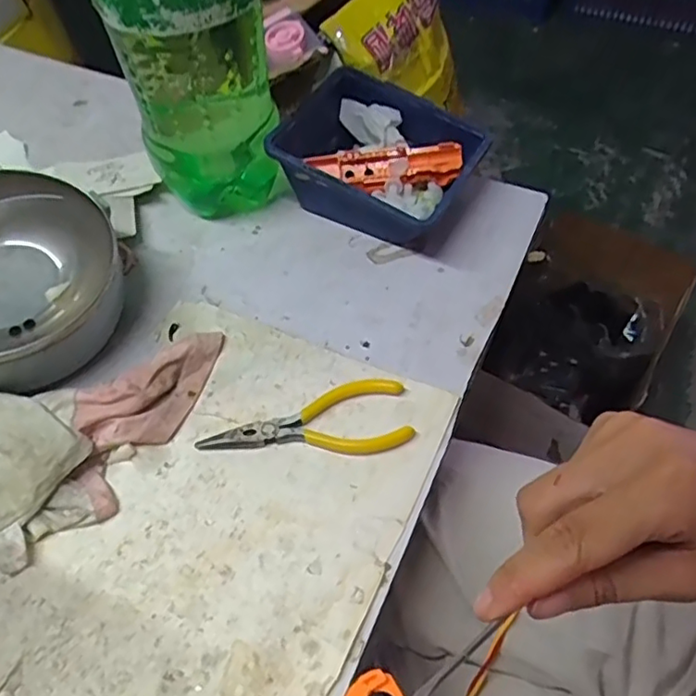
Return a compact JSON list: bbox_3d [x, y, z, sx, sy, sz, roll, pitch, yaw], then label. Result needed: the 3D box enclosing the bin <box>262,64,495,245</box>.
[{"bbox_3d":[0.025,-0.141,0.483,0.137,0.067,0.117,25,61,19],"label":"bin"}]

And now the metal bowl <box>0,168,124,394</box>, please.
[{"bbox_3d":[-0.223,-0.047,0.402,0.144,0.075,0.144,0,55,0],"label":"metal bowl"}]

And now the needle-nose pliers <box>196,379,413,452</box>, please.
[{"bbox_3d":[-0.026,0.049,0.378,0.126,0.008,0.047,-12,56,-4],"label":"needle-nose pliers"}]

